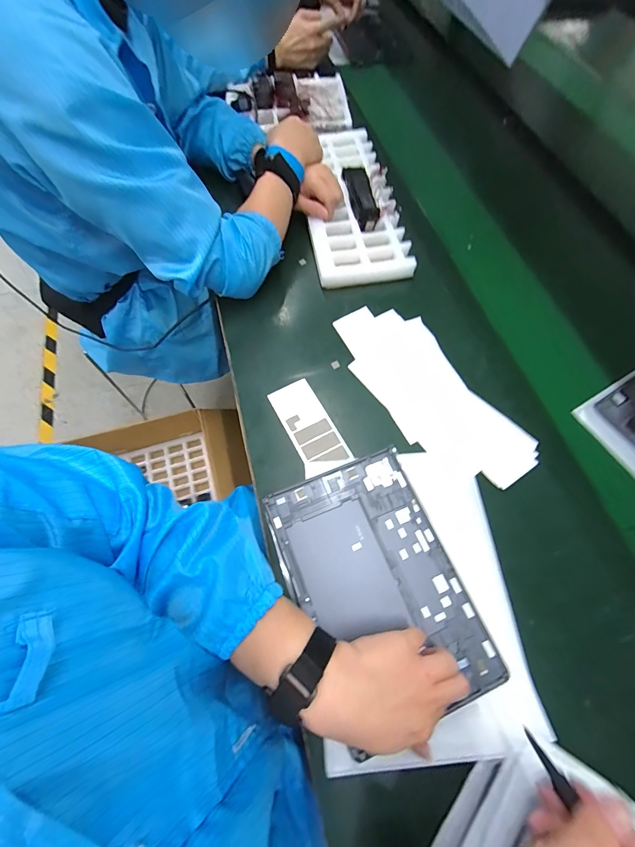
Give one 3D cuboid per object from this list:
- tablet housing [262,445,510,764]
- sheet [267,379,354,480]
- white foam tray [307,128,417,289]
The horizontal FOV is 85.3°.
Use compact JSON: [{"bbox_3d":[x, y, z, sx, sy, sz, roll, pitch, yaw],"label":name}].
[{"bbox_3d":[0.061,0.167,0.373,0.167,0.015,0.249,-19,67,-12],"label":"tablet housing"},{"bbox_3d":[-0.011,0.003,0.447,0.063,0.006,0.131,-21,67,-14],"label":"sheet"},{"bbox_3d":[0.053,-0.391,0.602,0.150,0.044,0.363,-7,65,-5],"label":"white foam tray"}]

